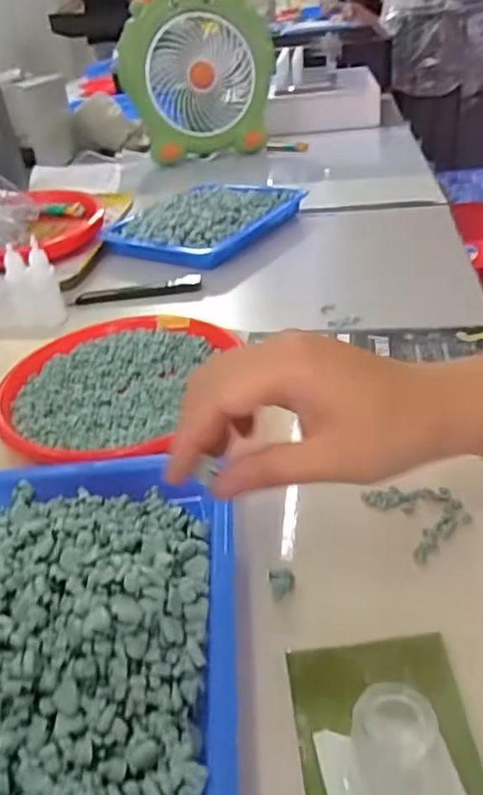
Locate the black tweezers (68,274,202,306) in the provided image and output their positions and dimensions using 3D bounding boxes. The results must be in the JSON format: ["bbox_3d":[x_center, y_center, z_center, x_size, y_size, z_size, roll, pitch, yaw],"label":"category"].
[{"bbox_3d":[-0.102,-0.105,0.616,0.125,0.013,0.020,-5,32,1],"label":"black tweezers"}]

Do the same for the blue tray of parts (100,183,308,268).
[{"bbox_3d":[-0.043,-0.214,0.730,0.159,0.045,0.210,17,39,32],"label":"blue tray of parts"}]

